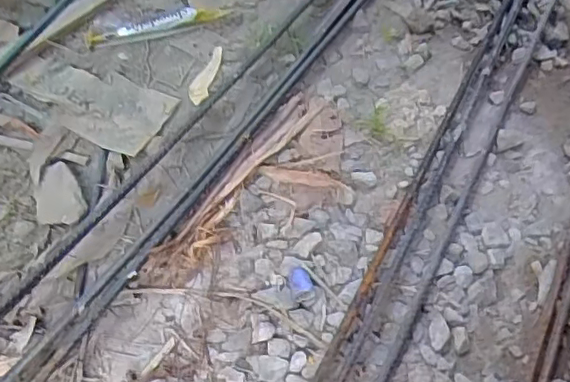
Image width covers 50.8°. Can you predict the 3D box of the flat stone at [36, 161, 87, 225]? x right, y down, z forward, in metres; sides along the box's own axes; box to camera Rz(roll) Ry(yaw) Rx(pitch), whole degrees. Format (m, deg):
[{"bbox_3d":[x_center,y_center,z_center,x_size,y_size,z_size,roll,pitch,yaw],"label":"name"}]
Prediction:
[{"bbox_3d":[-0.226,-0.001,0.590,0.045,0.015,0.074,-20,57,-19],"label":"flat stone"}]

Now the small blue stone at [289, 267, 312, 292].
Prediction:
[{"bbox_3d":[0.015,0.083,0.557,0.020,0.011,0.024,-5,54,-9],"label":"small blue stone"}]

